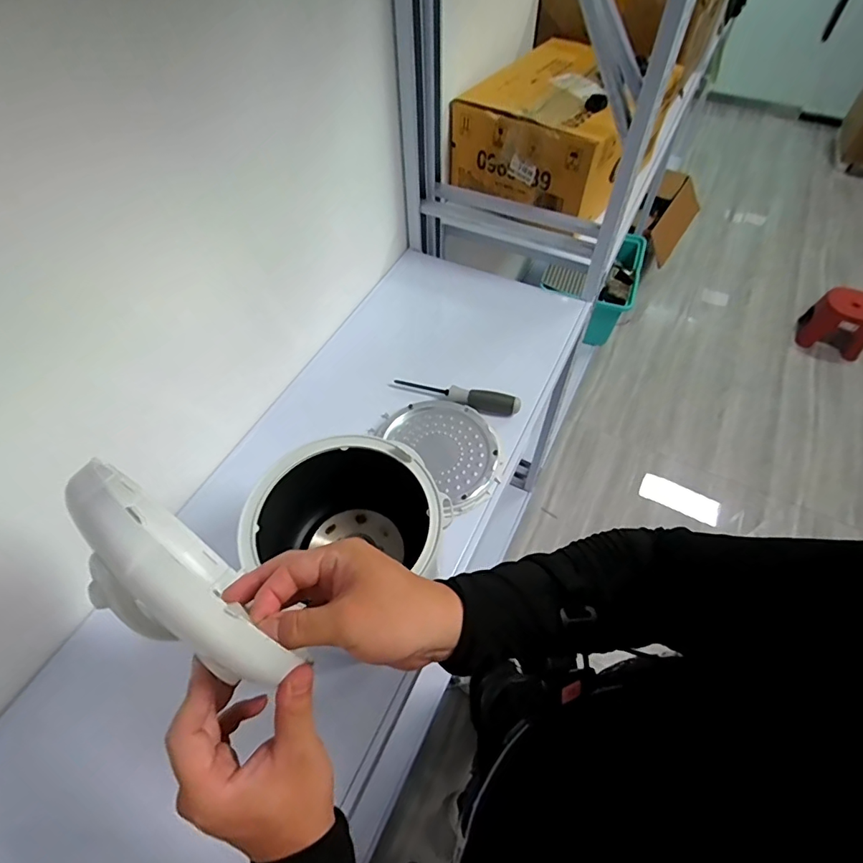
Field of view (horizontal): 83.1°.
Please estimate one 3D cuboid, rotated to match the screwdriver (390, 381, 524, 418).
[{"bbox_3d":[0.041,-0.061,0.803,0.209,0.039,0.026,16,58,10],"label":"screwdriver"}]

